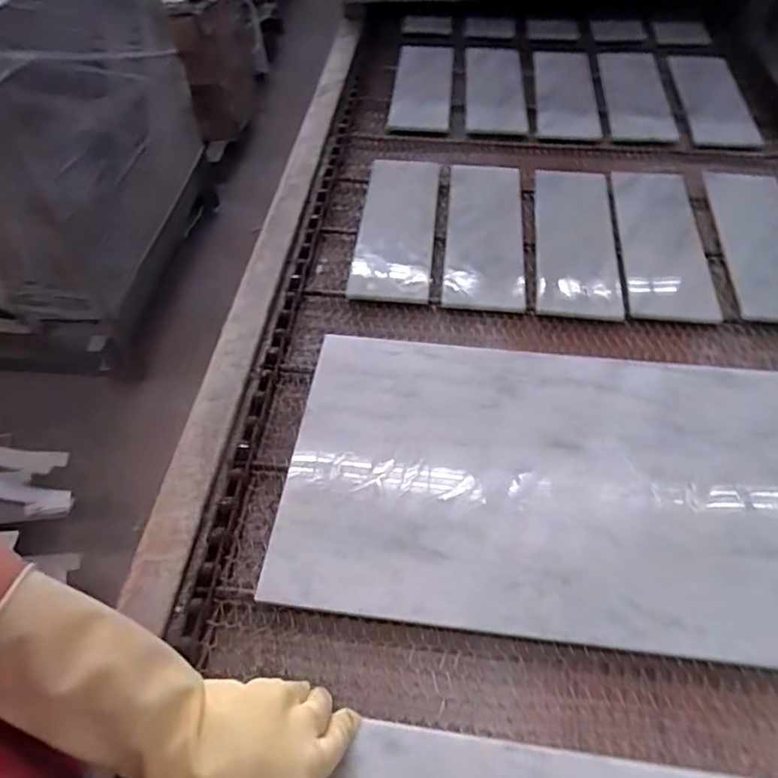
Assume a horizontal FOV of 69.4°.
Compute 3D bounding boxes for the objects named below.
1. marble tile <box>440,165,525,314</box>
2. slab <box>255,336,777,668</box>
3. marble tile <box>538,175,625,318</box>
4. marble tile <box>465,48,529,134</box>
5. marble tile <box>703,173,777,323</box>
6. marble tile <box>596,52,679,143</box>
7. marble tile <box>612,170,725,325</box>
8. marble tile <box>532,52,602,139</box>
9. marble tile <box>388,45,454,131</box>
[{"bbox_3d":[0.133,-0.232,0.784,0.103,0.017,0.311,4,52,4],"label":"marble tile"},{"bbox_3d":[0.208,0.082,0.546,0.609,0.012,0.307,4,51,6],"label":"slab"},{"bbox_3d":[0.257,-0.213,0.778,0.103,0.012,0.300,6,52,6],"label":"marble tile"},{"bbox_3d":[0.195,-0.567,1.036,0.107,0.009,0.308,3,52,3],"label":"marble tile"},{"bbox_3d":[0.513,-0.207,0.777,0.107,0.011,0.312,4,51,12],"label":"marble tile"},{"bbox_3d":[0.448,-0.546,1.033,0.109,0.012,0.322,7,52,6],"label":"marble tile"},{"bbox_3d":[0.373,-0.215,0.775,0.110,0.010,0.314,7,53,6],"label":"marble tile"},{"bbox_3d":[0.322,-0.550,1.037,0.109,0.015,0.303,6,52,5],"label":"marble tile"},{"bbox_3d":[0.064,-0.570,1.032,0.103,0.008,0.336,4,52,4],"label":"marble tile"}]

